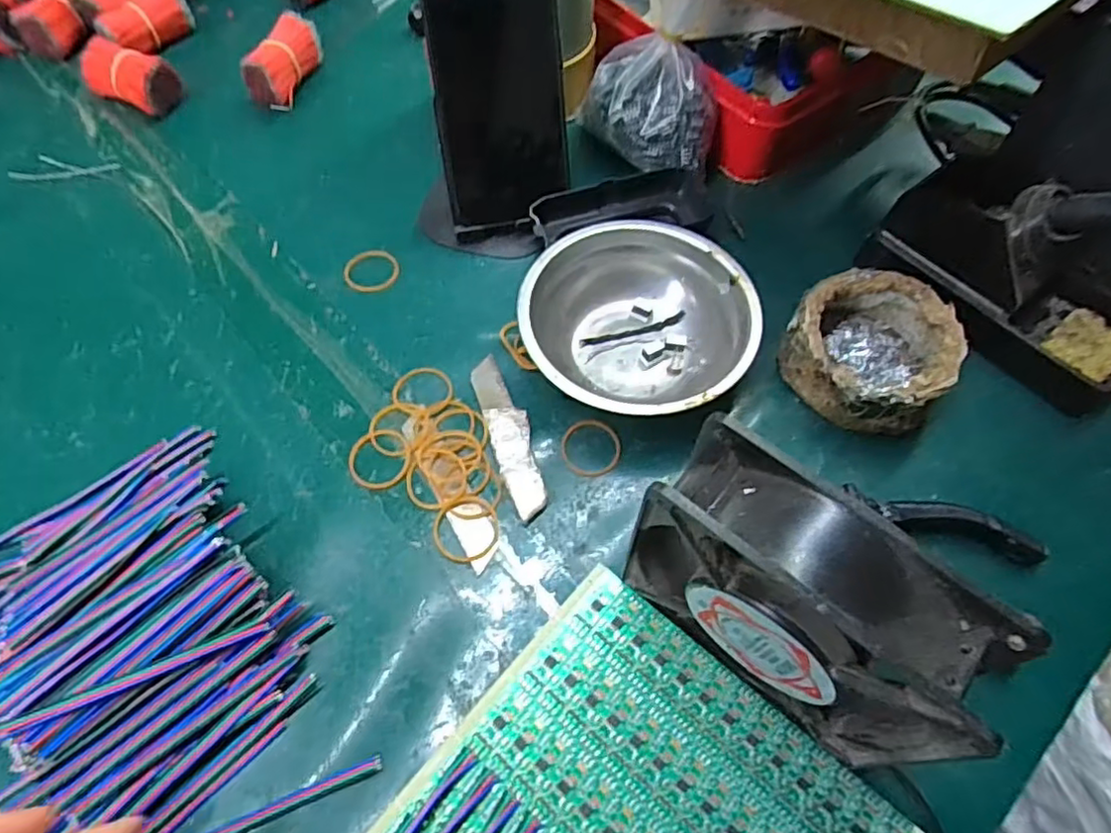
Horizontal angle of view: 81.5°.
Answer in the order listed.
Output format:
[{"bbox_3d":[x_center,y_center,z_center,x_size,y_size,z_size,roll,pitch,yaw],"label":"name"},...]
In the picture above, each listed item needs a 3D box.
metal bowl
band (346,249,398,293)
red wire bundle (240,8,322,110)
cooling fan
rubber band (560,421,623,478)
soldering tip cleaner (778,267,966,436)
[{"bbox_3d":[0.045,-0.049,0.362,0.123,0.043,0.114,1,60,-1],"label":"metal bowl"},{"bbox_3d":[-0.117,-0.093,0.411,0.034,0.004,0.034,1,60,-1],"label":"band"},{"bbox_3d":[-0.205,-0.267,0.488,0.034,0.039,0.075,12,61,5],"label":"red wire bundle"},{"bbox_3d":[0.087,0.073,0.244,0.119,0.118,0.043,37,66,18],"label":"cooling fan"},{"bbox_3d":[0.020,0.016,0.348,0.032,0.004,0.034,1,60,-1],"label":"rubber band"},{"bbox_3d":[0.173,-0.037,0.357,0.082,0.045,0.083,1,60,-1],"label":"soldering tip cleaner"}]

